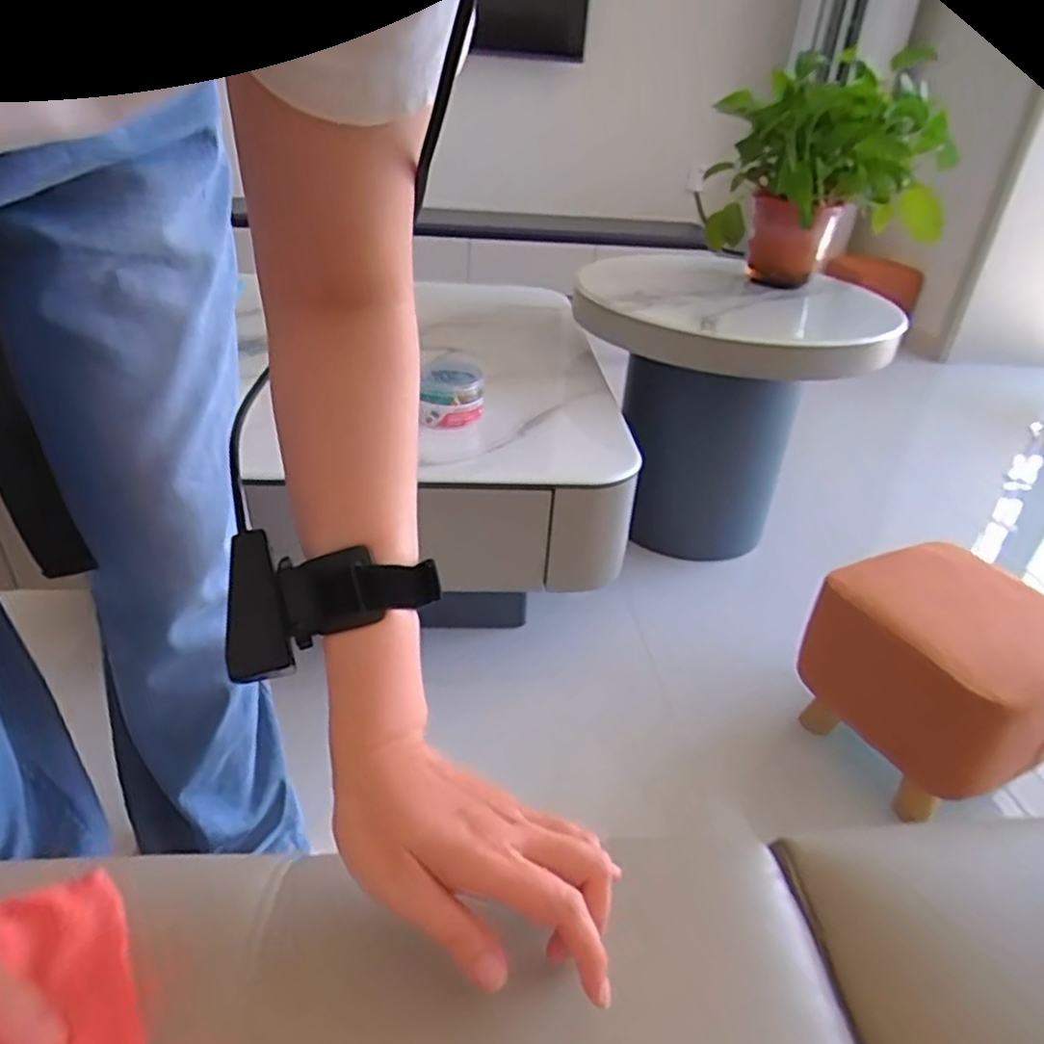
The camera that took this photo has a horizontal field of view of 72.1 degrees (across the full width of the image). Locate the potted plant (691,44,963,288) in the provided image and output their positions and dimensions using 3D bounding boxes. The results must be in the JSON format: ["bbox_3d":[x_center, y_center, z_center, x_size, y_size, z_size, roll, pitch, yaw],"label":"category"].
[{"bbox_3d":[0.478,-0.539,1.147,0.287,0.291,0.256,2,32,-4],"label":"potted plant"}]

